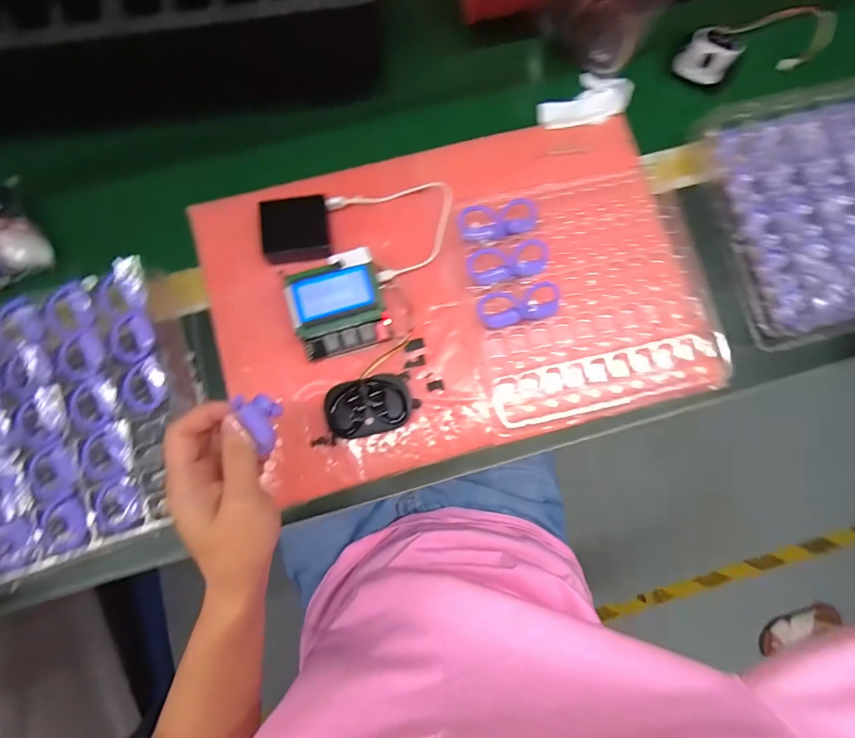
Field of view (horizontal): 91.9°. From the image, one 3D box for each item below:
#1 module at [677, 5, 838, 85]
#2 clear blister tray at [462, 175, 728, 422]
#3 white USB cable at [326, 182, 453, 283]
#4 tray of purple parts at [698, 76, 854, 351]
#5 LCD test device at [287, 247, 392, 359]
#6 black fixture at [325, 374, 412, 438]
[{"bbox_3d":[0.389,-0.396,0.499,0.156,0.050,0.067,-9,83,-3],"label":"module"},{"bbox_3d":[0.174,-0.079,0.446,0.245,0.033,0.253,-11,84,-3],"label":"clear blister tray"},{"bbox_3d":[-0.029,-0.166,0.456,0.125,0.017,0.111,-28,85,-5],"label":"white USB cable"},{"bbox_3d":[0.452,-0.179,0.448,0.243,0.059,0.260,-15,84,-3],"label":"tray of purple parts"},{"bbox_3d":[-0.091,-0.063,0.431,0.093,0.044,0.091,-18,84,-4],"label":"LCD test device"},{"bbox_3d":[-0.060,0.039,0.428,0.086,0.026,0.058,-13,84,-3],"label":"black fixture"}]

